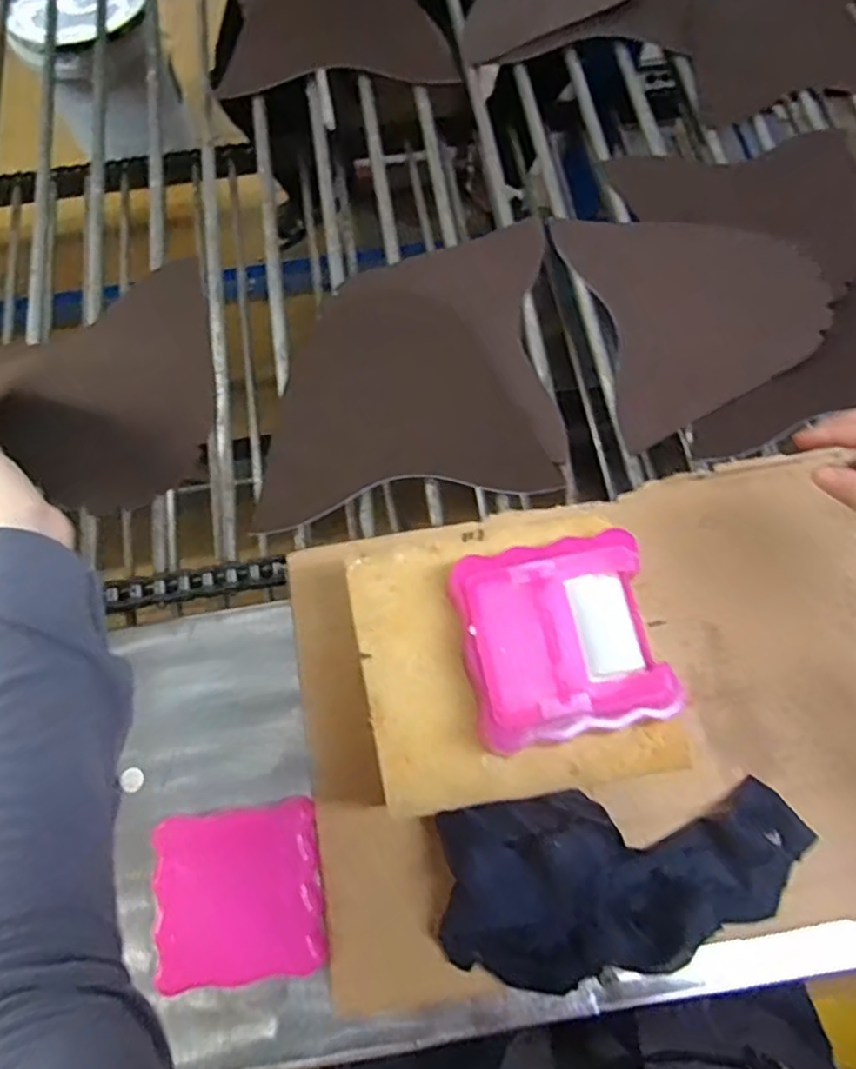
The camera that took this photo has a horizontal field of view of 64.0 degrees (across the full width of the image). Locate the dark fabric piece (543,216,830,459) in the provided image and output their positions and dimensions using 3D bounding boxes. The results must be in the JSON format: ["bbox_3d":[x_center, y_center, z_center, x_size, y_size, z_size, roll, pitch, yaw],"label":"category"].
[{"bbox_3d":[0.248,-0.231,0.642,0.197,0.046,0.228,-28,76,6],"label":"dark fabric piece"}]

